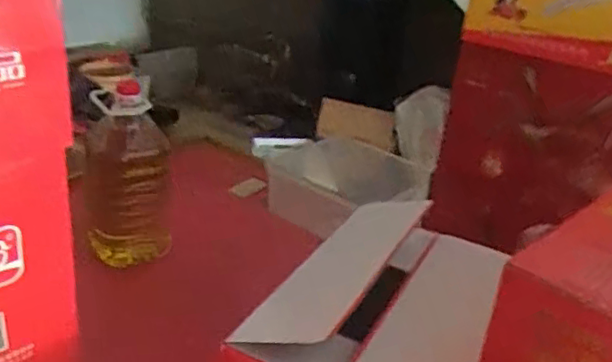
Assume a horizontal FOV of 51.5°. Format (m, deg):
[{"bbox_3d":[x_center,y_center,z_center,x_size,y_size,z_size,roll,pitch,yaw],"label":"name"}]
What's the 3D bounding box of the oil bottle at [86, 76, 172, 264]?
[{"bbox_3d":[-0.390,-0.012,1.386,0.174,0.379,0.155,-2,27,-17],"label":"oil bottle"}]

